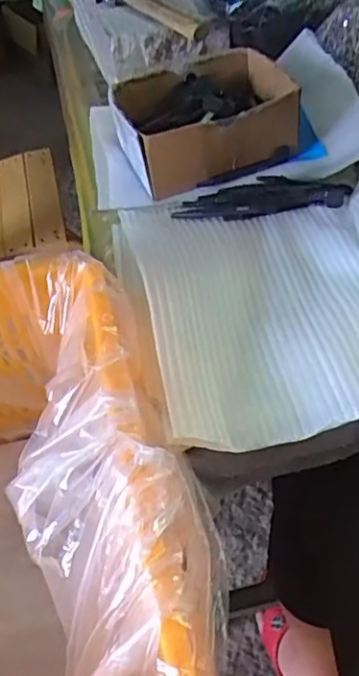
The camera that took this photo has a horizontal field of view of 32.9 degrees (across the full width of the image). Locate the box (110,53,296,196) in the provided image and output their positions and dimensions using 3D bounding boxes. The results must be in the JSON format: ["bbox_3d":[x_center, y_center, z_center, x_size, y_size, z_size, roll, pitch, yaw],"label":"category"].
[{"bbox_3d":[0.022,-0.221,0.607,0.161,0.099,0.128,-11,47,-14],"label":"box"}]

